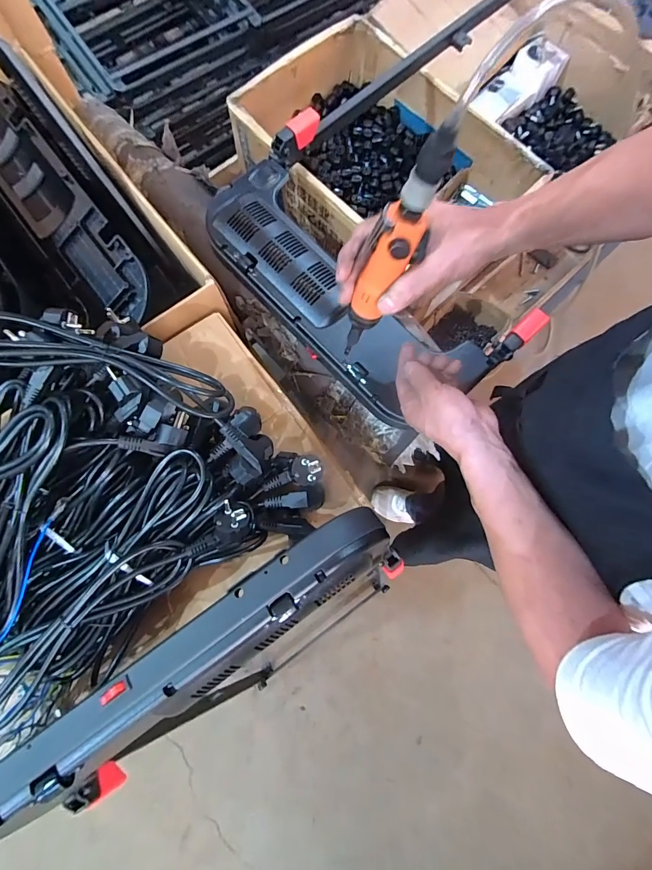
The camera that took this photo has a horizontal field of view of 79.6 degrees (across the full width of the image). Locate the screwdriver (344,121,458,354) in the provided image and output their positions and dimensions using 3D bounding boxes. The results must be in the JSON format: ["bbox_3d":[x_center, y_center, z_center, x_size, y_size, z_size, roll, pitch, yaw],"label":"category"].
[{"bbox_3d":[0.059,-0.163,0.377,0.030,0.242,0.032,-37,80,-26],"label":"screwdriver"}]

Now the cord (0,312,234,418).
[{"bbox_3d":[-0.260,-0.074,0.372,0.336,0.031,0.072,8,77,-17],"label":"cord"}]

